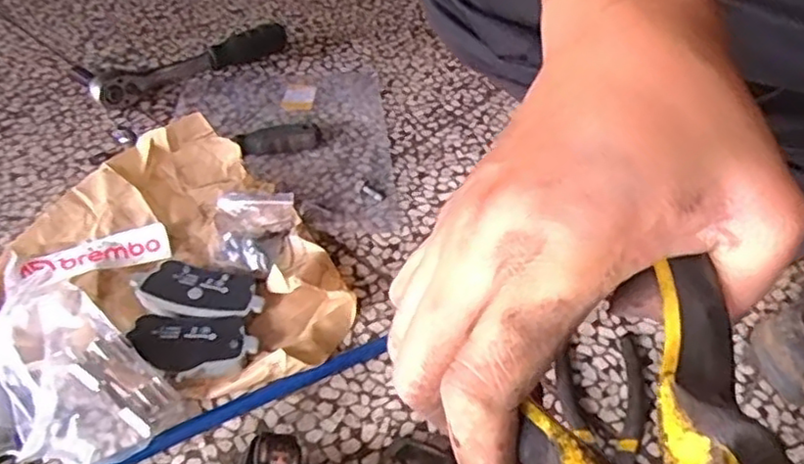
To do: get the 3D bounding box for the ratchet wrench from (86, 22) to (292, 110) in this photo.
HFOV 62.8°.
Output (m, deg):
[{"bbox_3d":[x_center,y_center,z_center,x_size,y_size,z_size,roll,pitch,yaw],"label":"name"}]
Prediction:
[{"bbox_3d":[-0.249,-0.210,0.798,0.259,0.042,0.049,-33,54,-31],"label":"ratchet wrench"}]

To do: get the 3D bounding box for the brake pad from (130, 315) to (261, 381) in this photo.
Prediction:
[{"bbox_3d":[-0.158,0.087,0.497,0.093,0.017,0.050,6,44,4],"label":"brake pad"}]

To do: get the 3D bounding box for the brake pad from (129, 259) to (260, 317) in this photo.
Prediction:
[{"bbox_3d":[-0.166,0.049,0.538,0.106,0.015,0.050,6,44,3],"label":"brake pad"}]

